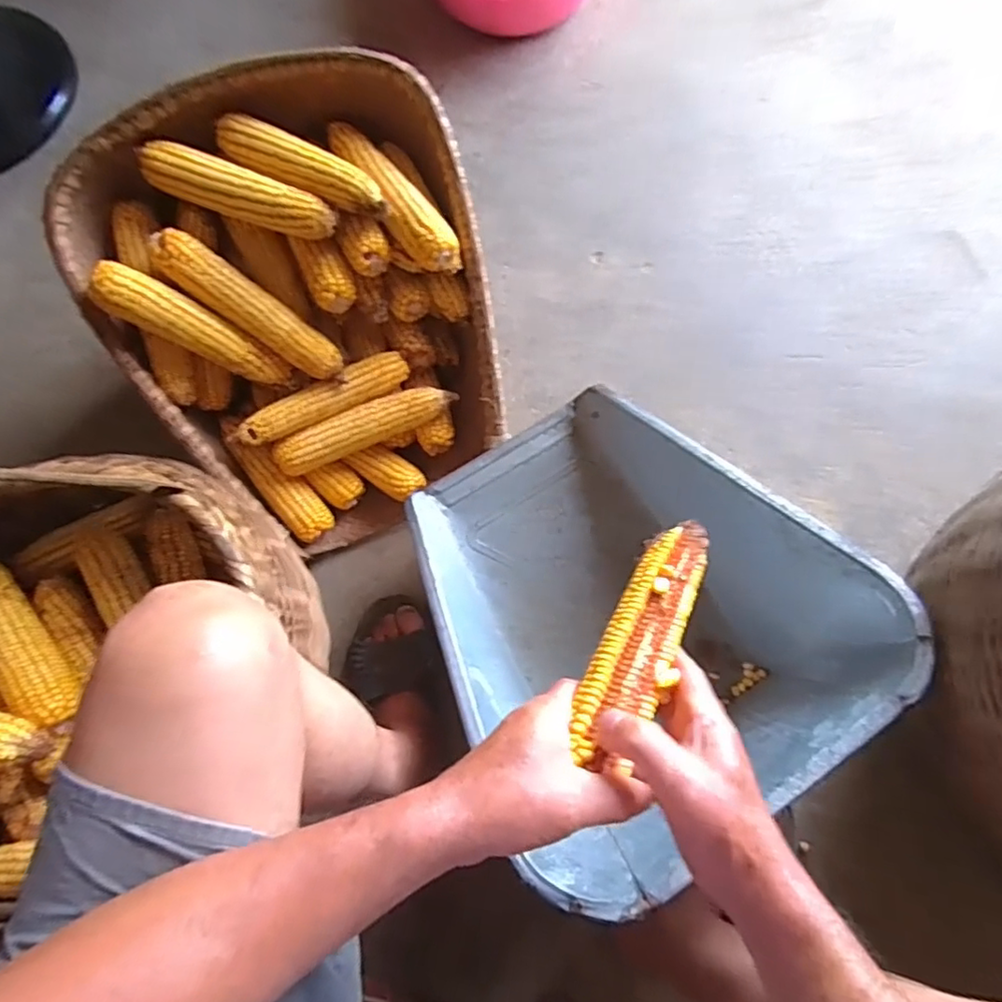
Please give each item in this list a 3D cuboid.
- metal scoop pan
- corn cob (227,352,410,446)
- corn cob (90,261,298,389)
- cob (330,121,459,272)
[{"bbox_3d":[0.123,0.096,0.668,0.387,0.233,0.446,-34,77,-10],"label":"metal scoop pan"},{"bbox_3d":[-0.217,-0.123,0.744,0.218,0.044,0.045,-29,75,-7],"label":"corn cob"},{"bbox_3d":[-0.340,-0.192,0.687,0.220,0.046,0.052,28,70,-35],"label":"corn cob"},{"bbox_3d":[-0.131,-0.355,0.691,0.056,0.039,0.229,-36,76,-9],"label":"cob"}]

